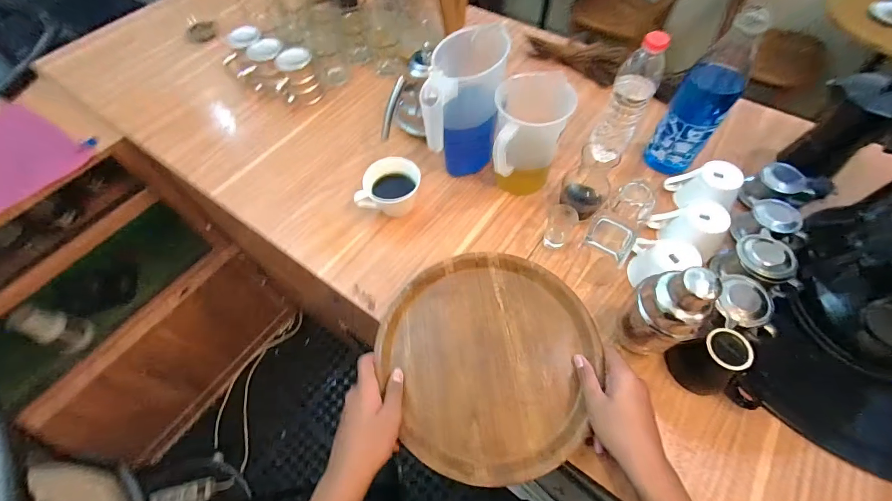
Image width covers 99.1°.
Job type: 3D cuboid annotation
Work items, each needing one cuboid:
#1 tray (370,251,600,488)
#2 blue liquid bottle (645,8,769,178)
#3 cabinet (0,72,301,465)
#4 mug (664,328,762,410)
[{"bbox_3d":[0.057,0.139,0.511,0.276,0.028,0.284,-1,60,2],"label":"tray"},{"bbox_3d":[0.402,-0.230,0.595,0.087,0.235,0.069,34,67,20],"label":"blue liquid bottle"},{"bbox_3d":[-1.038,0.233,1.070,0.418,0.901,0.882,29,65,18],"label":"cabinet"},{"bbox_3d":[0.344,0.150,0.474,0.066,0.078,0.100,-31,63,-15],"label":"mug"}]

